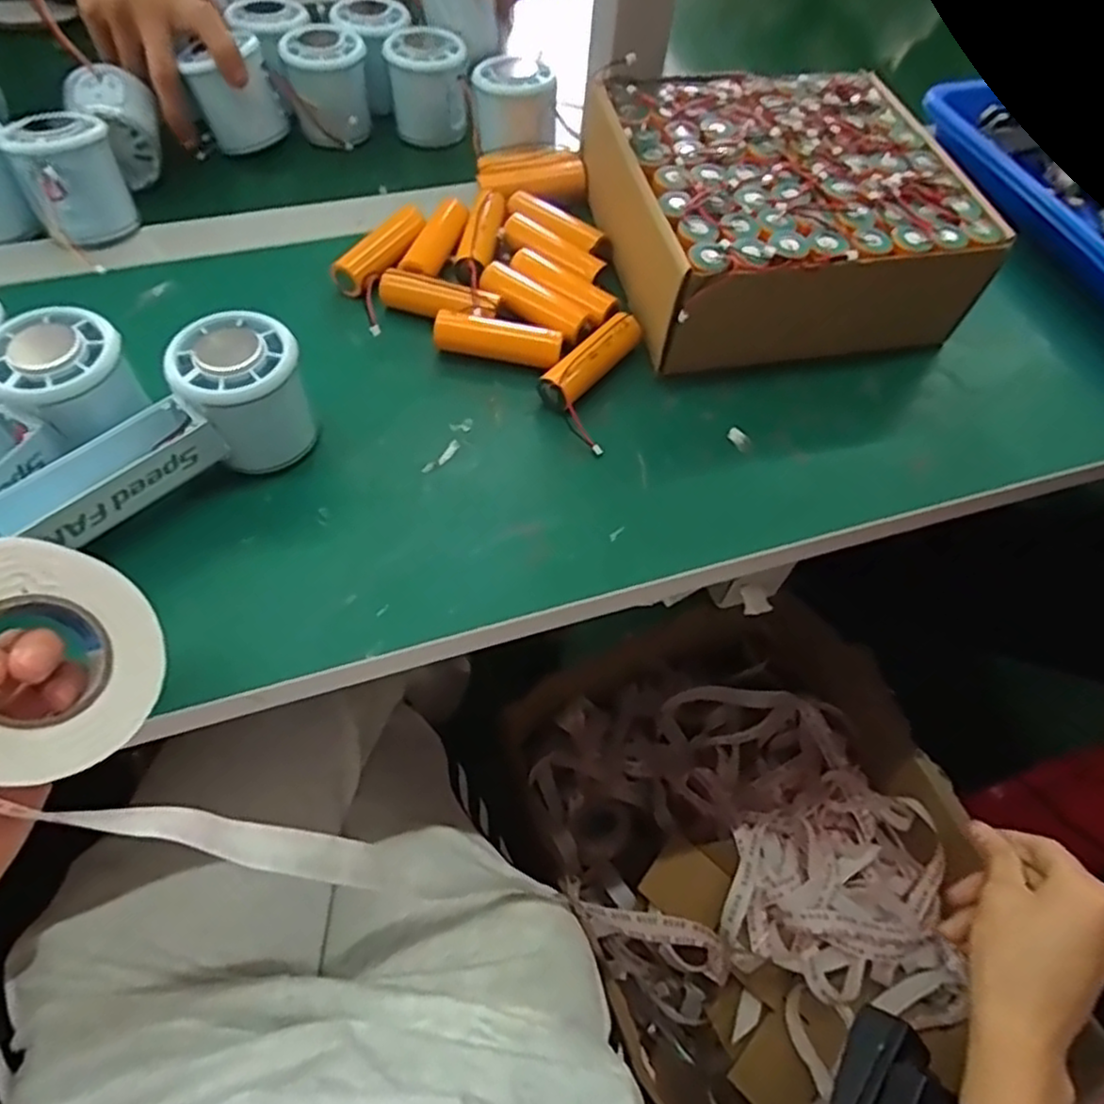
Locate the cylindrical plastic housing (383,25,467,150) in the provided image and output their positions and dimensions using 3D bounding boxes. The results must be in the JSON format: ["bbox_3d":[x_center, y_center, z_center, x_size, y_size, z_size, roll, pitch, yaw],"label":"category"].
[{"bbox_3d":[-0.092,-0.345,0.525,0.053,0.059,0.055,-6,59,-8],"label":"cylindrical plastic housing"}]

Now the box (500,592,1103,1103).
[{"bbox_3d":[0.204,0.314,0.708,0.380,0.207,0.506,-21,62,-17],"label":"box"}]

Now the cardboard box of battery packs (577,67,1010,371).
[{"bbox_3d":[0.134,-0.205,0.439,0.205,0.078,0.198,-8,59,-10],"label":"cardboard box of battery packs"}]

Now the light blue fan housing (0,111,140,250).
[{"bbox_3d":[-0.292,-0.225,0.434,0.053,0.060,0.047,-25,63,-19],"label":"light blue fan housing"}]

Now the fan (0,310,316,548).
[{"bbox_3d":[-0.185,-0.052,0.331,0.149,0.059,0.057,-32,66,-22],"label":"fan"}]

